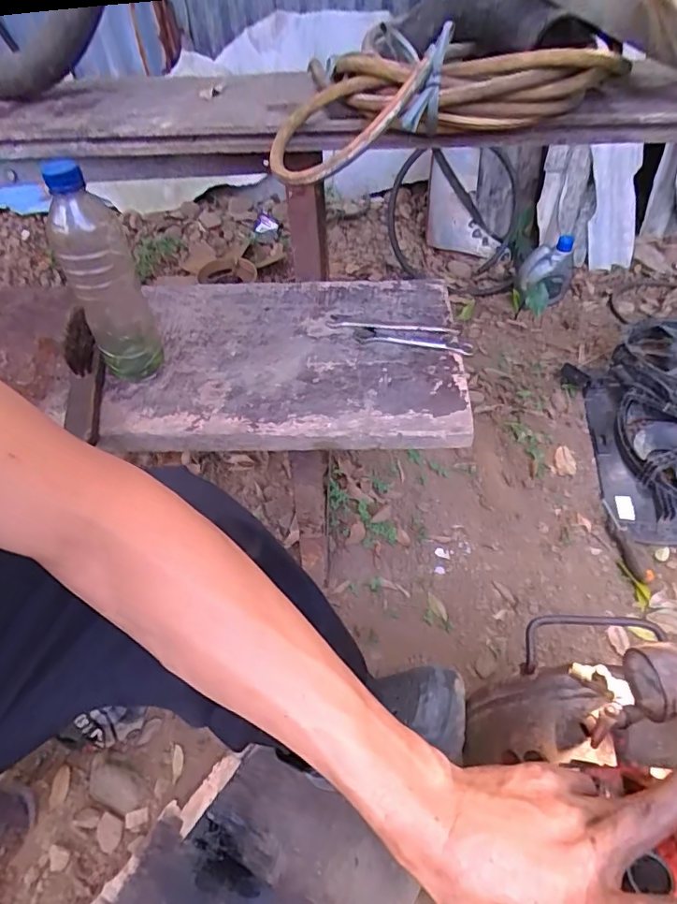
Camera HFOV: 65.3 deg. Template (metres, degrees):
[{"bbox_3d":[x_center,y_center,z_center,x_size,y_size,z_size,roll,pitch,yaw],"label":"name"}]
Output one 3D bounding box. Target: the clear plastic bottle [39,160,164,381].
[{"bbox_3d":[-0.231,-0.163,0.528,0.066,0.218,0.055,-23,52,-18],"label":"clear plastic bottle"}]

